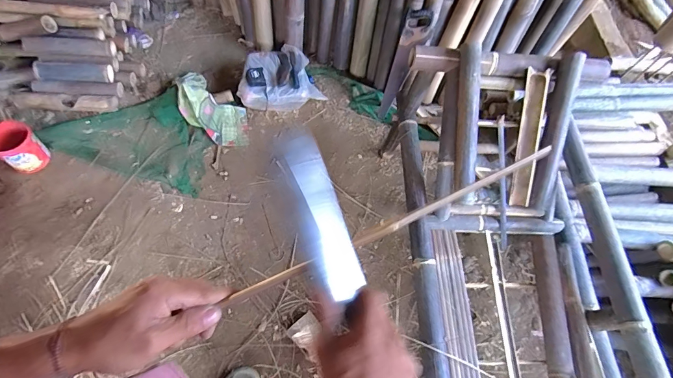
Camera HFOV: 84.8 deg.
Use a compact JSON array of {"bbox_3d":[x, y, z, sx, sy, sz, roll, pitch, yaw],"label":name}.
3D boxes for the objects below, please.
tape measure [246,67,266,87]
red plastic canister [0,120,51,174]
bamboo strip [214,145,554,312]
[{"bbox_3d":[-0.353,-0.487,1.613,0.074,0.029,0.088,-8,65,-12],"label":"tape measure"},{"bbox_3d":[-1.199,-0.153,1.396,0.156,0.153,0.146,35,64,9],"label":"red plastic canister"},{"bbox_3d":[0.066,0.035,0.385,0.384,0.012,0.011,-24,69,-10],"label":"bamboo strip"}]

